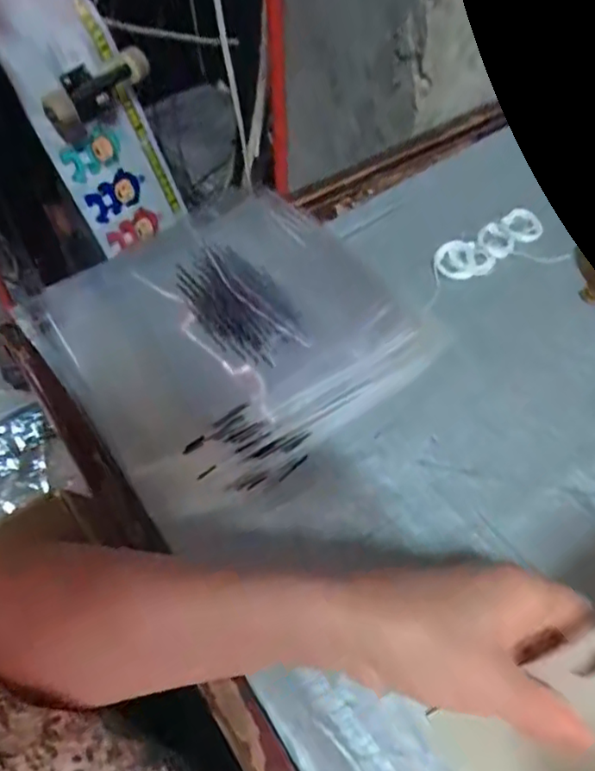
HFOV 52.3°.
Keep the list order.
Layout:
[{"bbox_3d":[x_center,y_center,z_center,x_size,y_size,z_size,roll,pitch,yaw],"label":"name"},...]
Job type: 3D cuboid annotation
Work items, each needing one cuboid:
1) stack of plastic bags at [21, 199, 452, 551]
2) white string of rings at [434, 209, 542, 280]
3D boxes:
[{"bbox_3d":[-0.052,-0.047,0.476,0.259,0.019,0.246,-32,59,-20],"label":"stack of plastic bags"},{"bbox_3d":[0.174,-0.128,0.548,0.122,0.007,0.041,-31,58,-19],"label":"white string of rings"}]

